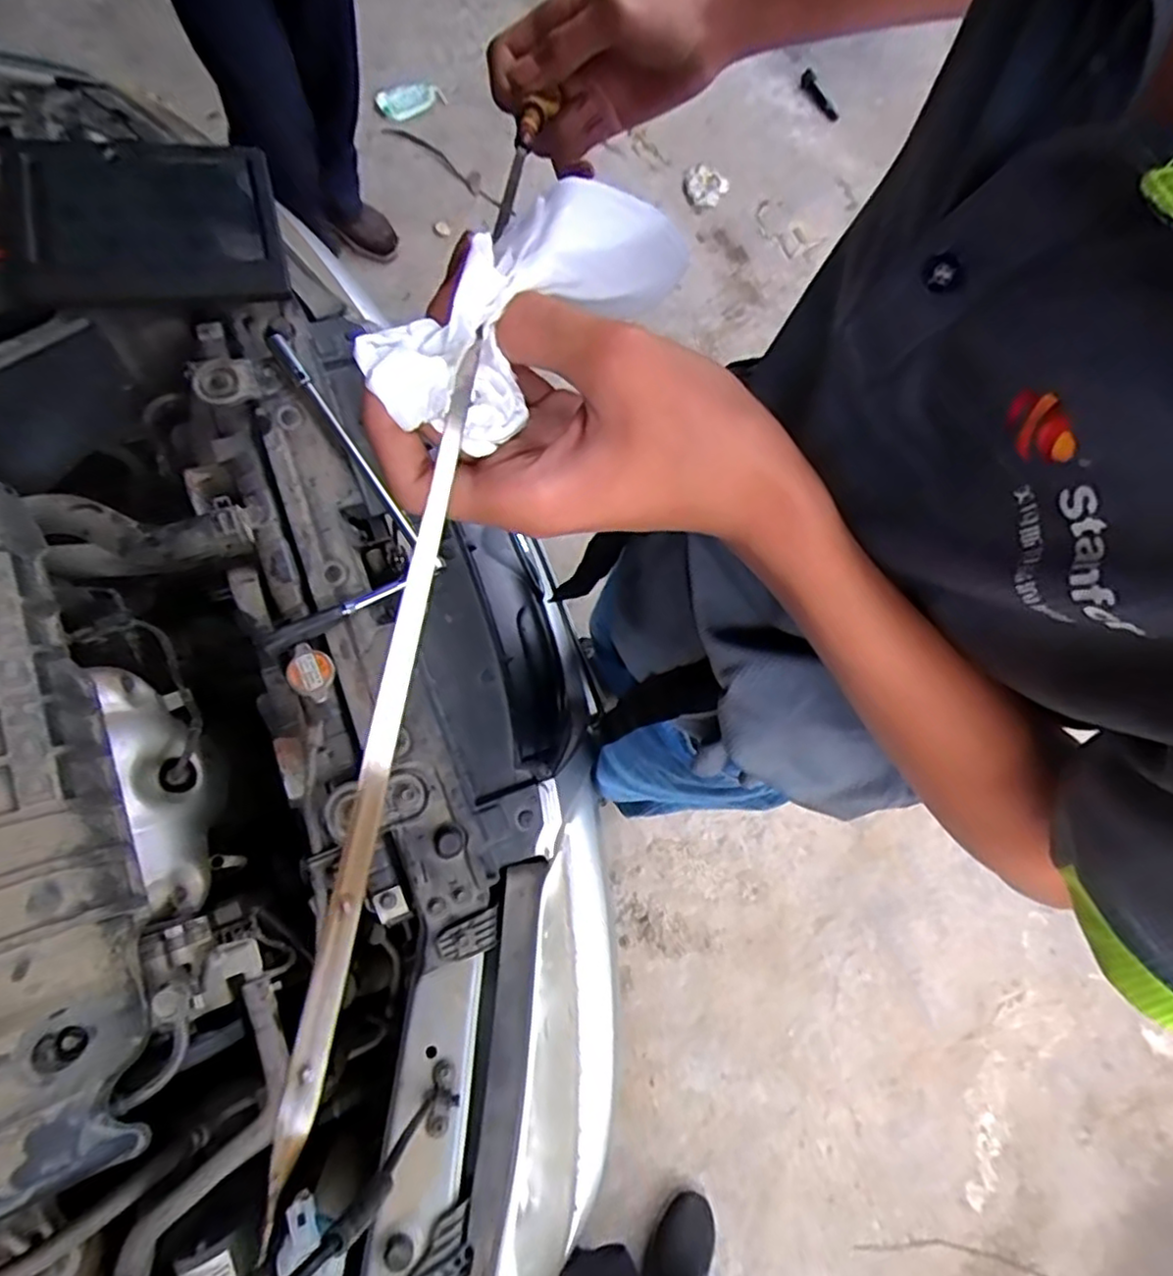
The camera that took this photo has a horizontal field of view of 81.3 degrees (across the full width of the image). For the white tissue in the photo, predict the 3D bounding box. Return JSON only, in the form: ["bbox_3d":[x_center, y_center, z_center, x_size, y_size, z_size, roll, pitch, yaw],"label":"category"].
[{"bbox_3d":[-0.015,-0.106,0.213,0.040,0.038,0.122,42,68,11],"label":"white tissue"}]

